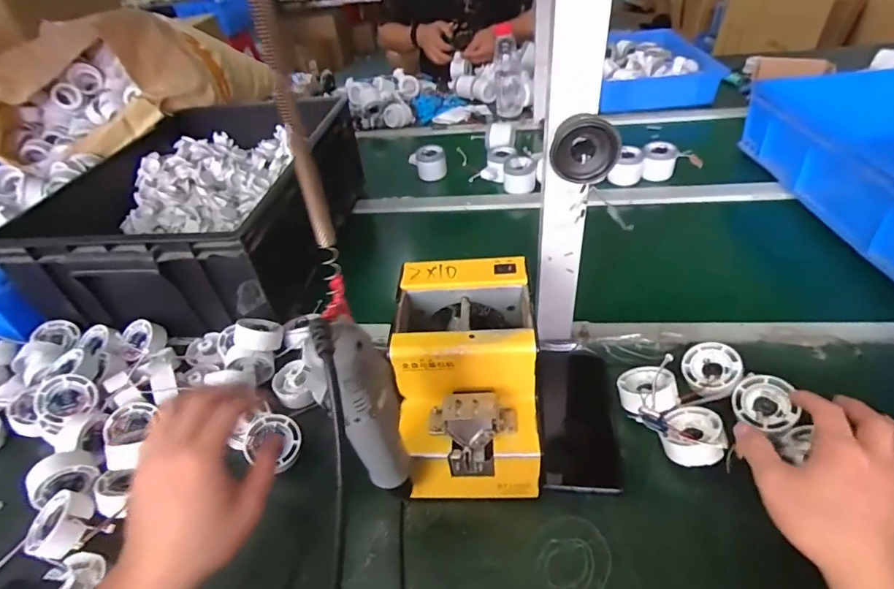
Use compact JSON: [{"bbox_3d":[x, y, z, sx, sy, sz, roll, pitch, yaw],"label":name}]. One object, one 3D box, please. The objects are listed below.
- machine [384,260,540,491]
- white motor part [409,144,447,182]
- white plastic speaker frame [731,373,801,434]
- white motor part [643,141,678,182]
[{"bbox_3d":[0.020,0.075,0.448,0.118,0.133,0.172,-4,41,4],"label":"machine"},{"bbox_3d":[-0.033,-0.262,0.964,0.064,0.062,0.055,27,51,33],"label":"white motor part"},{"bbox_3d":[0.307,0.103,0.455,0.052,0.028,0.050,25,86,36],"label":"white plastic speaker frame"},{"bbox_3d":[0.385,-0.237,0.858,0.054,0.060,0.050,13,45,22],"label":"white motor part"}]

